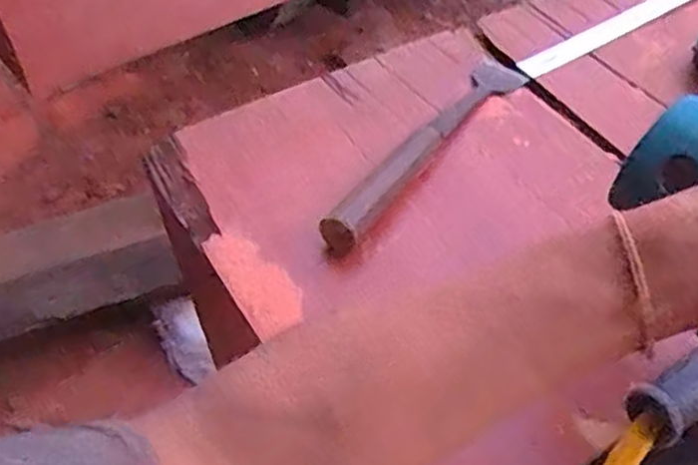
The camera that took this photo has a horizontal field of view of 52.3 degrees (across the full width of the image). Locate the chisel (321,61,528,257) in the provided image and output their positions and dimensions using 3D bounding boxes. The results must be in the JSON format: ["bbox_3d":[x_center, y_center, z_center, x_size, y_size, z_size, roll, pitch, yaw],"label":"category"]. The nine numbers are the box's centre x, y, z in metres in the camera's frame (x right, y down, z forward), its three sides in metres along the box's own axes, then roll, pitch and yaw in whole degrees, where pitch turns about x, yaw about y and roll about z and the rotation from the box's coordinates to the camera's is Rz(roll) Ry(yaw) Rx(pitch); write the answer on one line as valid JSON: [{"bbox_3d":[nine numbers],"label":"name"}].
[{"bbox_3d":[0.072,-0.082,0.634,0.038,0.023,0.287,29,56,26],"label":"chisel"}]

